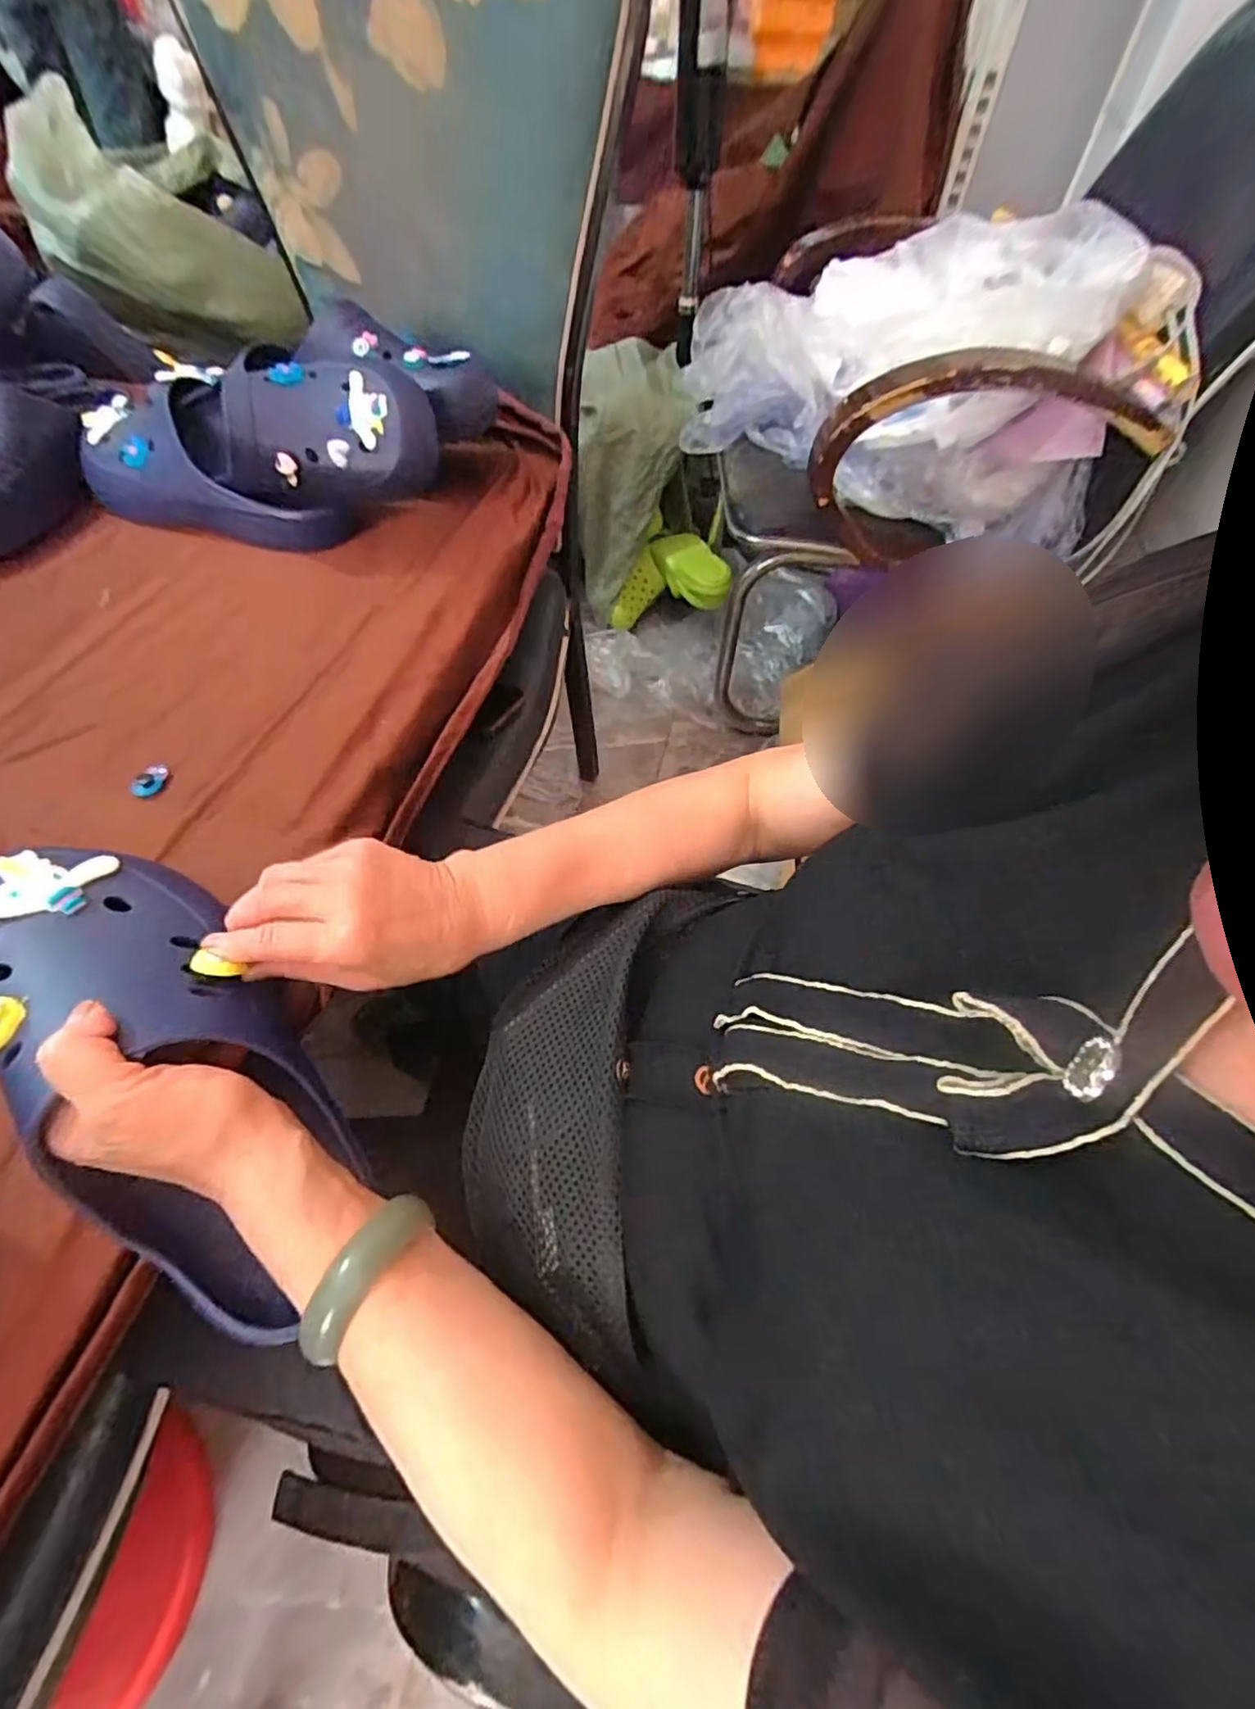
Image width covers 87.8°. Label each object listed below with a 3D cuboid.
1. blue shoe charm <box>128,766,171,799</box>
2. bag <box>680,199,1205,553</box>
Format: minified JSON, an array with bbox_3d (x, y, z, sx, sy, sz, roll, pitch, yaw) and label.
[{"bbox_3d":[-0.322,-0.051,0.440,0.021,0.008,0.026,33,61,19],"label":"blue shoe charm"},{"bbox_3d":[0.392,-0.672,0.925,0.619,0.280,0.401,31,61,17],"label":"bag"}]

